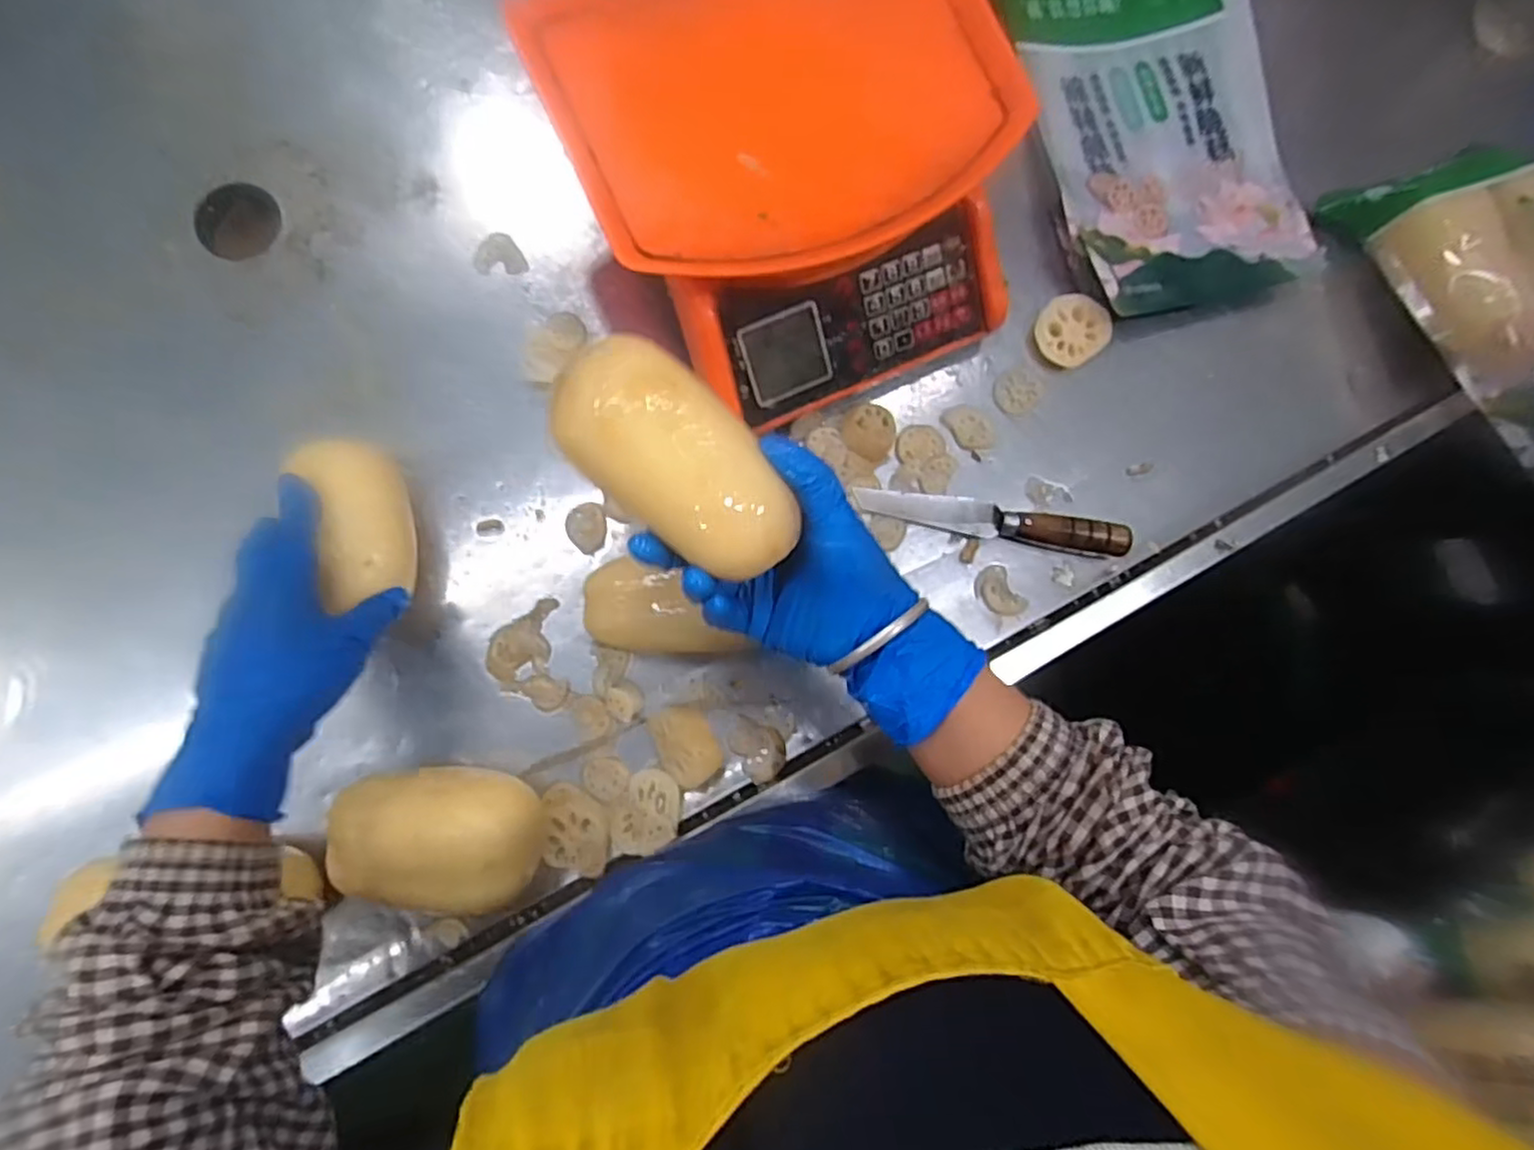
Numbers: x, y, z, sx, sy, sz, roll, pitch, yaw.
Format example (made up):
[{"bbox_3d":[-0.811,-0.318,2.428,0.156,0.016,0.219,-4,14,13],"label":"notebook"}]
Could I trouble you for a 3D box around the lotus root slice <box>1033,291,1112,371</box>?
[{"bbox_3d":[0.238,-0.191,0.554,0.056,0.006,0.053,0,87,1],"label":"lotus root slice"}]

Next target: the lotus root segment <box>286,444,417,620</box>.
[{"bbox_3d":[-0.255,-0.035,0.446,0.048,0.053,0.099,-23,88,-8],"label":"lotus root segment"}]

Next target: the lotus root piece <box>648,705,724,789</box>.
[{"bbox_3d":[-0.054,0.113,0.474,0.036,0.036,0.053,-30,89,-9],"label":"lotus root piece"}]

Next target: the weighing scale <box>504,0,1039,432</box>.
[{"bbox_3d":[0.021,-0.271,0.483,0.288,0.115,0.287,-25,88,-9],"label":"weighing scale"}]

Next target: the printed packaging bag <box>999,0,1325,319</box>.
[{"bbox_3d":[0.320,-0.387,0.577,0.220,0.027,0.336,-14,86,-8],"label":"printed packaging bag"}]

